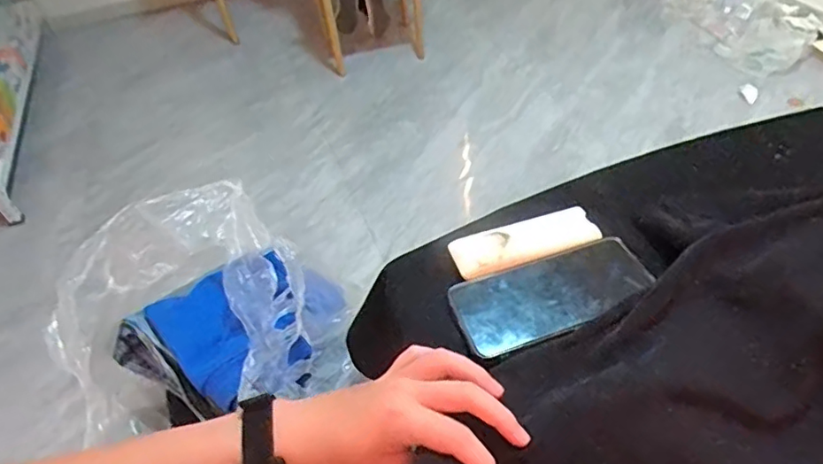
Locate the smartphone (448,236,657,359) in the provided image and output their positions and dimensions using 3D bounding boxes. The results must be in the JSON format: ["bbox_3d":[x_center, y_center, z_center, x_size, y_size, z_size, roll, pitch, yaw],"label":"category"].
[{"bbox_3d":[0.118,0.051,0.485,0.163,0.011,0.077,-16,45,-10],"label":"smartphone"}]

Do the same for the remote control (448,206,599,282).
[{"bbox_3d":[0.103,0.005,0.521,0.133,0.013,0.045,-17,46,-10],"label":"remote control"}]

